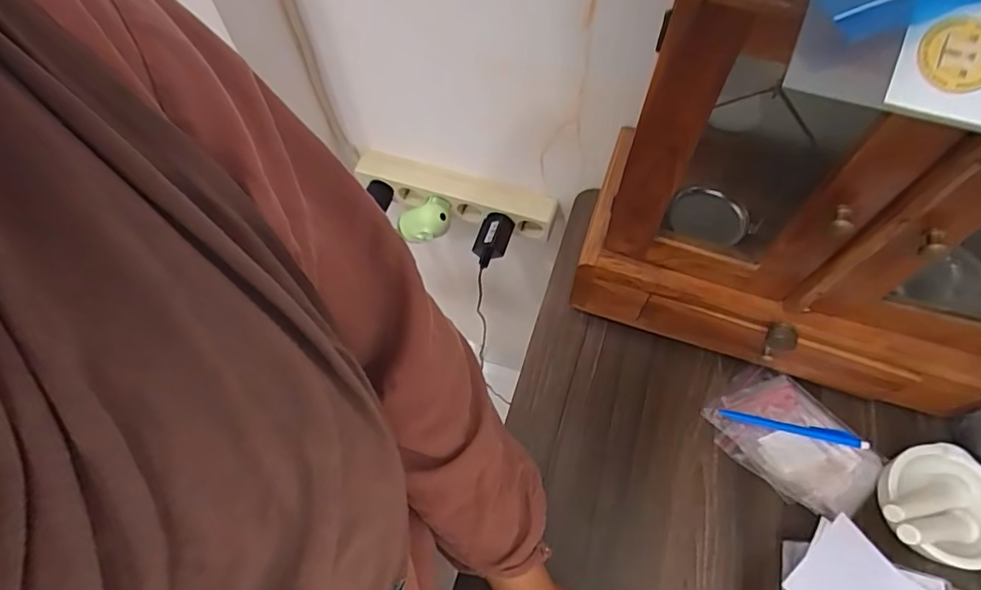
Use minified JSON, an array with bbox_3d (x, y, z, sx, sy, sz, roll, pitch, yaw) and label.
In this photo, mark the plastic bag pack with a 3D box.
[{"bbox_3d":[0.293,0.141,0.518,0.107,0.019,0.144,-37,67,-17],"label":"plastic bag pack"}]

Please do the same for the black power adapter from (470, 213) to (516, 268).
[{"bbox_3d":[0.004,-0.076,0.724,0.041,0.036,0.070,20,64,11],"label":"black power adapter"}]

